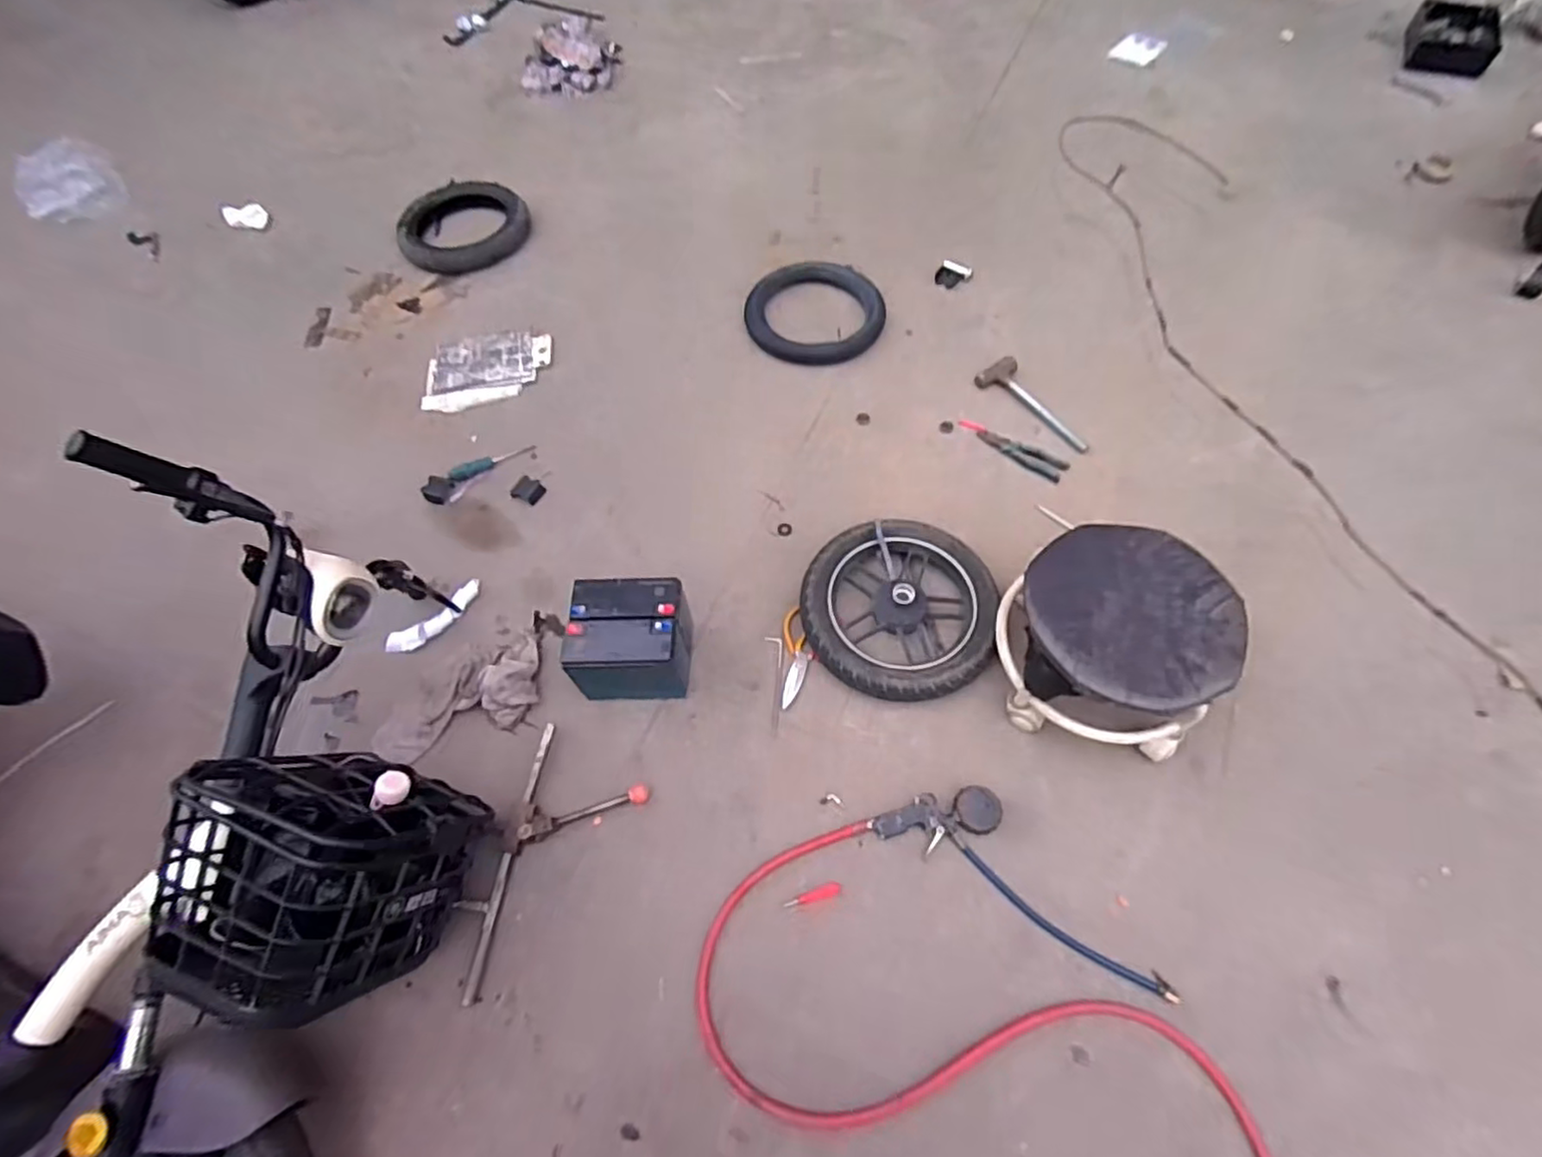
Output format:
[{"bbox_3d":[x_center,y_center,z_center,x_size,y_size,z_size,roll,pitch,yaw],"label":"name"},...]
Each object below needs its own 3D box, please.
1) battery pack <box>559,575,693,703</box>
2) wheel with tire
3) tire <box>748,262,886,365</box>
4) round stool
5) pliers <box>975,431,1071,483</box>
[{"bbox_3d":[-0.231,0.107,1.133,0.177,0.163,0.151,-1,59,2],"label":"battery pack"},{"bbox_3d":[0.223,0.056,1.201,0.327,0.075,0.317,-1,59,2],"label":"wheel with tire"},{"bbox_3d":[0.106,-0.650,1.624,0.329,0.059,0.337,-3,59,1],"label":"tire"},{"bbox_3d":[0.523,0.086,1.045,0.289,0.192,0.284,11,60,9],"label":"round stool"},{"bbox_3d":[0.513,-0.256,1.393,0.191,0.017,0.055,32,65,20],"label":"pliers"}]

